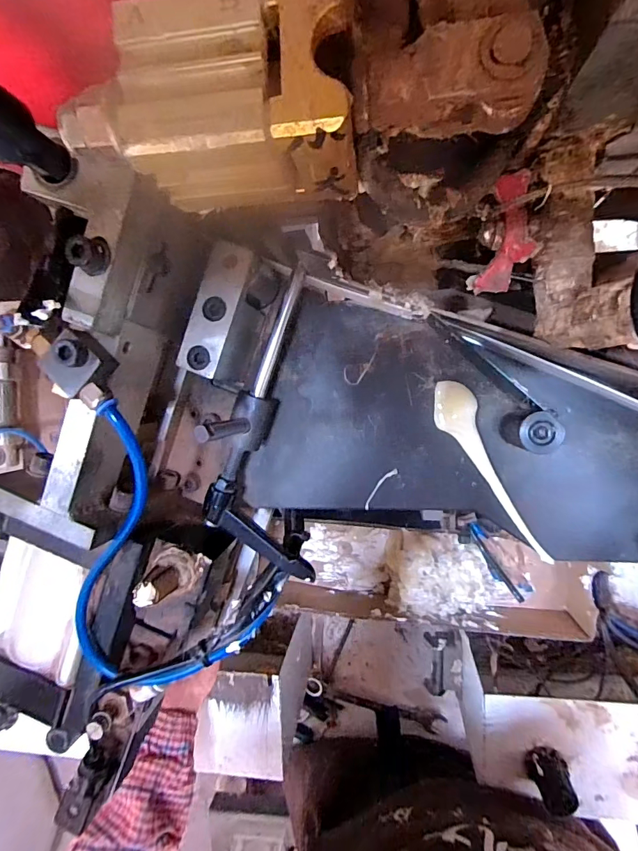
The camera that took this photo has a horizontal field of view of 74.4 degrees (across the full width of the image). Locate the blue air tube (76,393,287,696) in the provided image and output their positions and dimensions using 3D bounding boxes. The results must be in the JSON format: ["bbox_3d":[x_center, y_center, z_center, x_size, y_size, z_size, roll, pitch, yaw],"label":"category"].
[{"bbox_3d":[-0.106,0.087,0.255,0.114,0.050,0.154,-28,105,11],"label":"blue air tube"}]

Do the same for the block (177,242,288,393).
[{"bbox_3d":[-0.055,-0.070,0.276,0.030,0.063,0.084,19,95,7],"label":"block"}]

